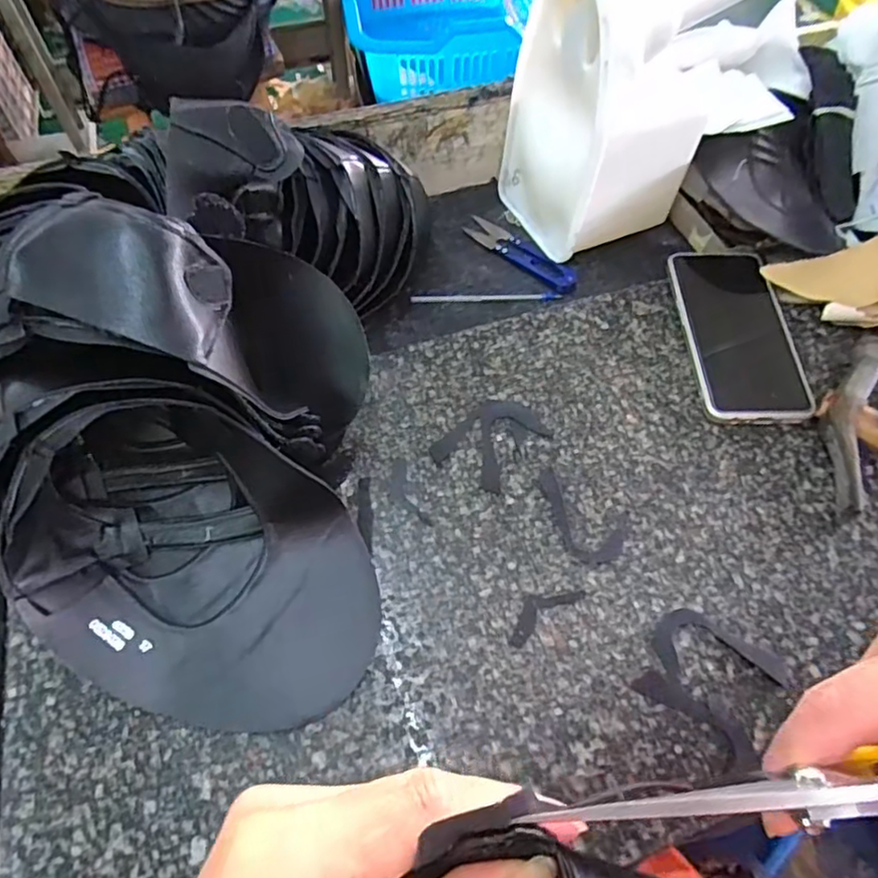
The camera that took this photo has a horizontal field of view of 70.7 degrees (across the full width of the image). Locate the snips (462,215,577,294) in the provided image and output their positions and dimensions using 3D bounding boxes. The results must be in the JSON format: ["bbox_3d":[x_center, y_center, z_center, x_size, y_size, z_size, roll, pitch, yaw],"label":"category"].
[{"bbox_3d":[0.071,-0.164,0.545,0.119,0.010,0.029,40,66,21],"label":"snips"}]

